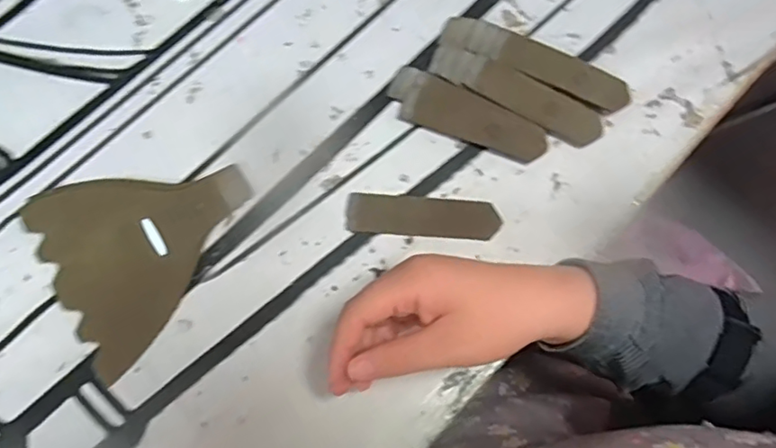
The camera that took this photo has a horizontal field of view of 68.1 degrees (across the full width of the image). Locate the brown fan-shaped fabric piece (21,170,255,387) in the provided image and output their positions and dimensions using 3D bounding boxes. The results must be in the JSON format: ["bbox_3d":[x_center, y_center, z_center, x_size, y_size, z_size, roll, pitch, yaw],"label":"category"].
[{"bbox_3d":[-0.163,0.008,0.397,0.141,0.008,0.135,-32,77,-7],"label":"brown fan-shaped fabric piece"}]

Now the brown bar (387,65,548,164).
[{"bbox_3d":[0.056,-0.077,0.416,0.118,0.005,0.038,29,77,8],"label":"brown bar"}]

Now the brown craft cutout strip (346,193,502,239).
[{"bbox_3d":[0.025,-0.006,0.403,0.105,0.004,0.026,4,75,2],"label":"brown craft cutout strip"}]

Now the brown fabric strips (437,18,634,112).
[{"bbox_3d":[0.109,-0.121,0.427,0.142,0.012,0.029,25,77,8],"label":"brown fabric strips"}]

